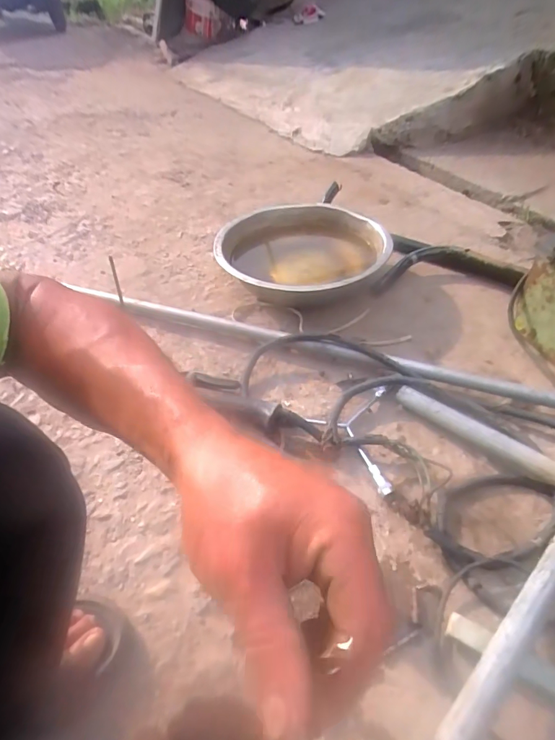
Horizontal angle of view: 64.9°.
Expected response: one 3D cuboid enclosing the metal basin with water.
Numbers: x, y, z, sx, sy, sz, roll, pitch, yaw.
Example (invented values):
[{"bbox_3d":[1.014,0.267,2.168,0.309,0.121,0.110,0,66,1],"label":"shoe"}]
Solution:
[{"bbox_3d":[0.053,-0.262,1.005,0.379,0.106,0.410,-6,44,-3],"label":"metal basin with water"}]

